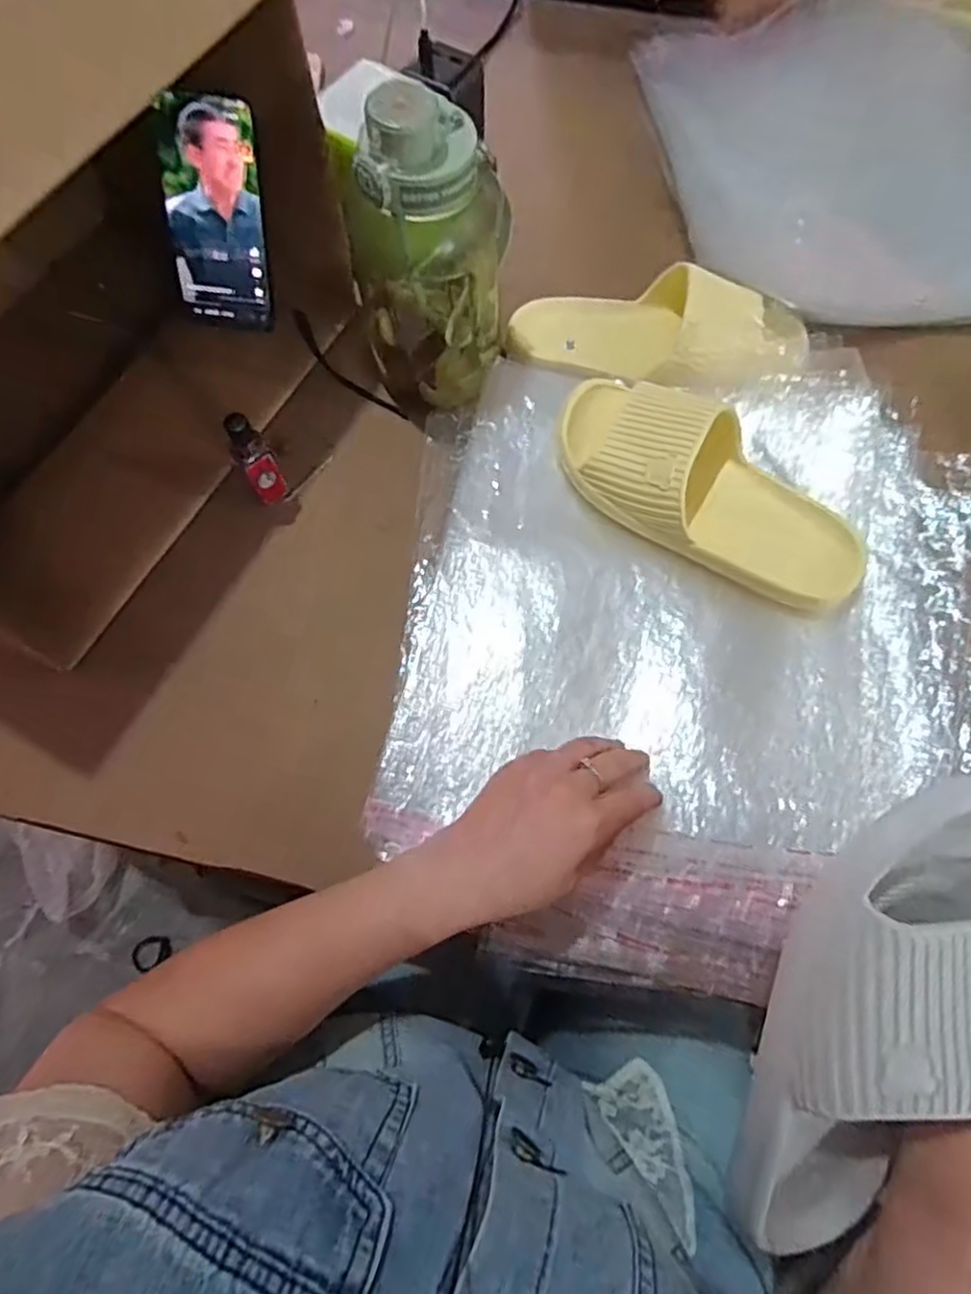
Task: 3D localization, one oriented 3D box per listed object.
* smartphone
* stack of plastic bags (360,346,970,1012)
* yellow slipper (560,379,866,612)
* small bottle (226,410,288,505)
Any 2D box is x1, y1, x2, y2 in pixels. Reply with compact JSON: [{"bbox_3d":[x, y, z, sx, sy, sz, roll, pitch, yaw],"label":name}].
[{"bbox_3d":[-0.205,-0.323,0.517,0.072,0.155,0.009,2,49,-11],"label":"smartphone"},{"bbox_3d":[0.149,-0.002,0.482,0.411,0.028,0.441,7,74,3],"label":"stack of plastic bags"},{"bbox_3d":[0.162,-0.117,0.492,0.249,0.058,0.101,36,75,12],"label":"yellow slipper"},{"bbox_3d":[-0.170,-0.135,0.508,0.024,0.094,0.020,-29,74,-9],"label":"small bottle"}]

